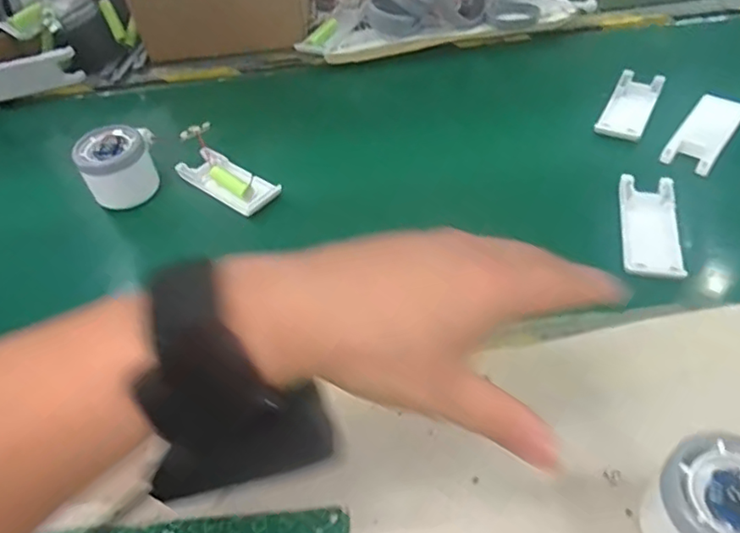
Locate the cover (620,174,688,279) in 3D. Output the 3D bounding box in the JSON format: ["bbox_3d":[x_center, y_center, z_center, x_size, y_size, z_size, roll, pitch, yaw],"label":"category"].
[{"bbox_3d":[0.211,-0.032,0.445,0.040,0.008,0.104,8,48,13],"label":"cover"}]

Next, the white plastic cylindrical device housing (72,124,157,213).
[{"bbox_3d":[-0.220,-0.091,0.523,0.062,0.050,0.051,-21,48,-14],"label":"white plastic cylindrical device housing"}]

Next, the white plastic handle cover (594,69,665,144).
[{"bbox_3d":[0.242,-0.150,0.551,0.040,0.012,0.099,20,52,23],"label":"white plastic handle cover"}]

